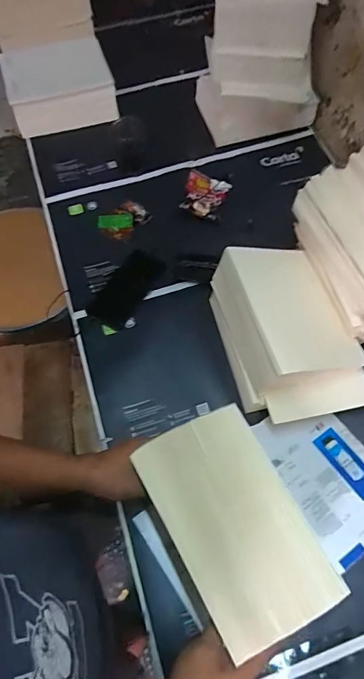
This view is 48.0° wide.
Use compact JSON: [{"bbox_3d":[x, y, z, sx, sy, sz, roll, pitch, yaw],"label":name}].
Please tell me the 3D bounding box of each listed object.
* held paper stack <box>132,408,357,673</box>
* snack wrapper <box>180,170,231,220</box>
[{"bbox_3d":[0.053,0.183,0.422,0.131,0.027,0.212,-26,66,-10],"label":"held paper stack"},{"bbox_3d":[0.045,-0.286,0.811,0.079,0.033,0.097,14,65,7],"label":"snack wrapper"}]

